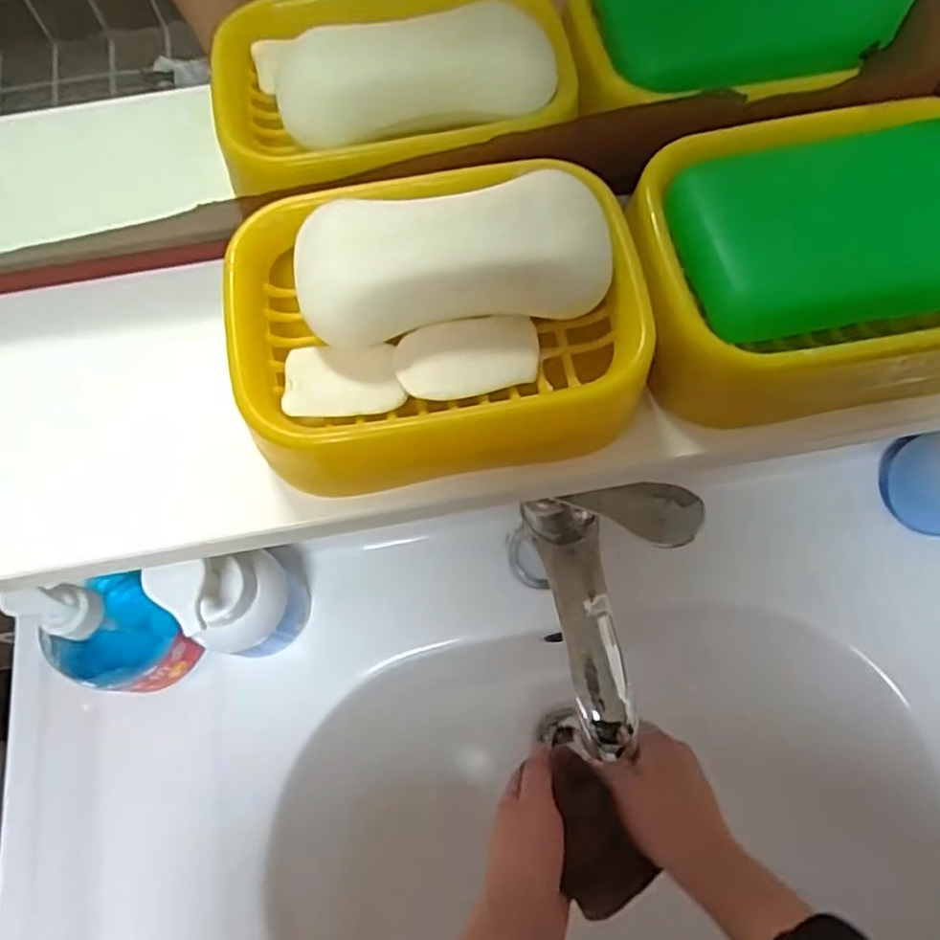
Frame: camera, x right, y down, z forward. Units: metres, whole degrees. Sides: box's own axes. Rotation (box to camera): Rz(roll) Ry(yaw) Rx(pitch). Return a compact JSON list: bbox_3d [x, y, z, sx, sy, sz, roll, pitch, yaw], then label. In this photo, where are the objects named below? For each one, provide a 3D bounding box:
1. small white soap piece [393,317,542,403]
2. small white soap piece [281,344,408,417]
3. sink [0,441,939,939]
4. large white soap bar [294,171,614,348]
[{"bbox_3d":[0.000,-0.033,0.204,0.042,0.006,0.023,-13,68,-4],"label":"small white soap piece"},{"bbox_3d":[-0.037,-0.027,0.200,0.033,0.007,0.023,-6,68,-1],"label":"small white soap piece"},{"bbox_3d":[0.096,0.265,0.533,0.802,0.172,0.434,-9,68,-2],"label":"sink"},{"bbox_3d":[-0.004,-0.061,0.198,0.088,0.021,0.042,-7,68,-1],"label":"large white soap bar"}]

